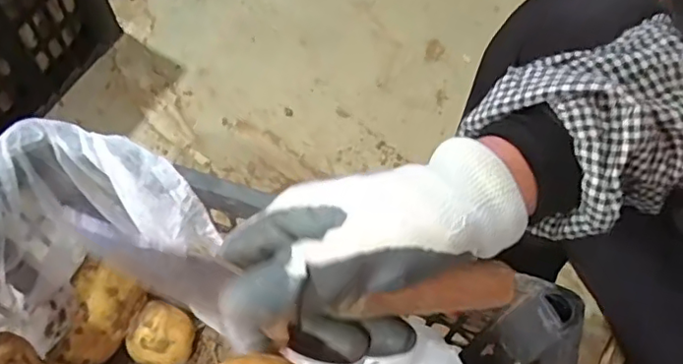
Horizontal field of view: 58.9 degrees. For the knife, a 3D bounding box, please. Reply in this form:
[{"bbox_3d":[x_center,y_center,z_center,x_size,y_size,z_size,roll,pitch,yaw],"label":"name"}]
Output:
[{"bbox_3d":[-0.006,0.043,0.265,0.205,0.012,0.031,8,61,-25],"label":"knife"}]

